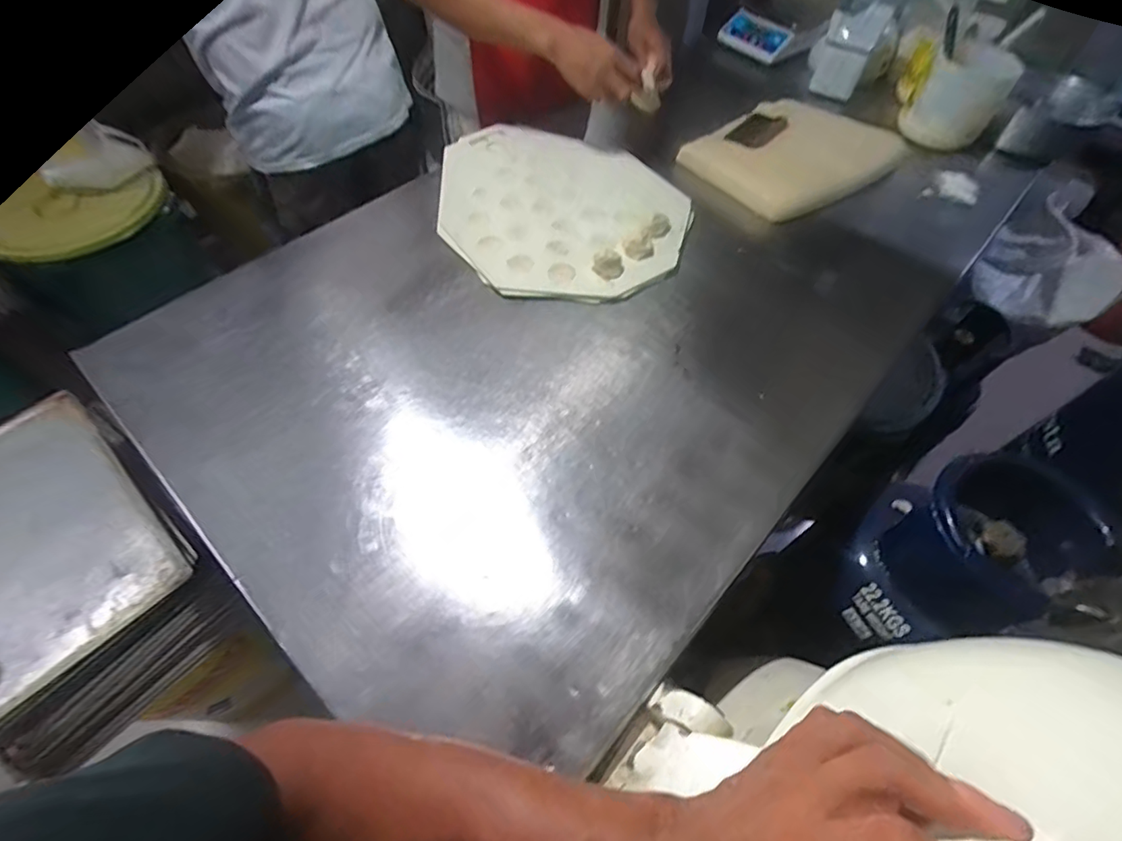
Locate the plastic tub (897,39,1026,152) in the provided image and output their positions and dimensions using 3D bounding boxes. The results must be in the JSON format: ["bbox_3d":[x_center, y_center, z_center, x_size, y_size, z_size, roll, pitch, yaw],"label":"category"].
[{"bbox_3d":[0.800,-0.652,1.045,0.150,0.150,0.158,1,59,-2],"label":"plastic tub"}]

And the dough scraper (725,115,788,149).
[{"bbox_3d":[0.386,-0.567,1.011,0.078,0.008,0.132,33,61,15],"label":"dough scraper"}]

